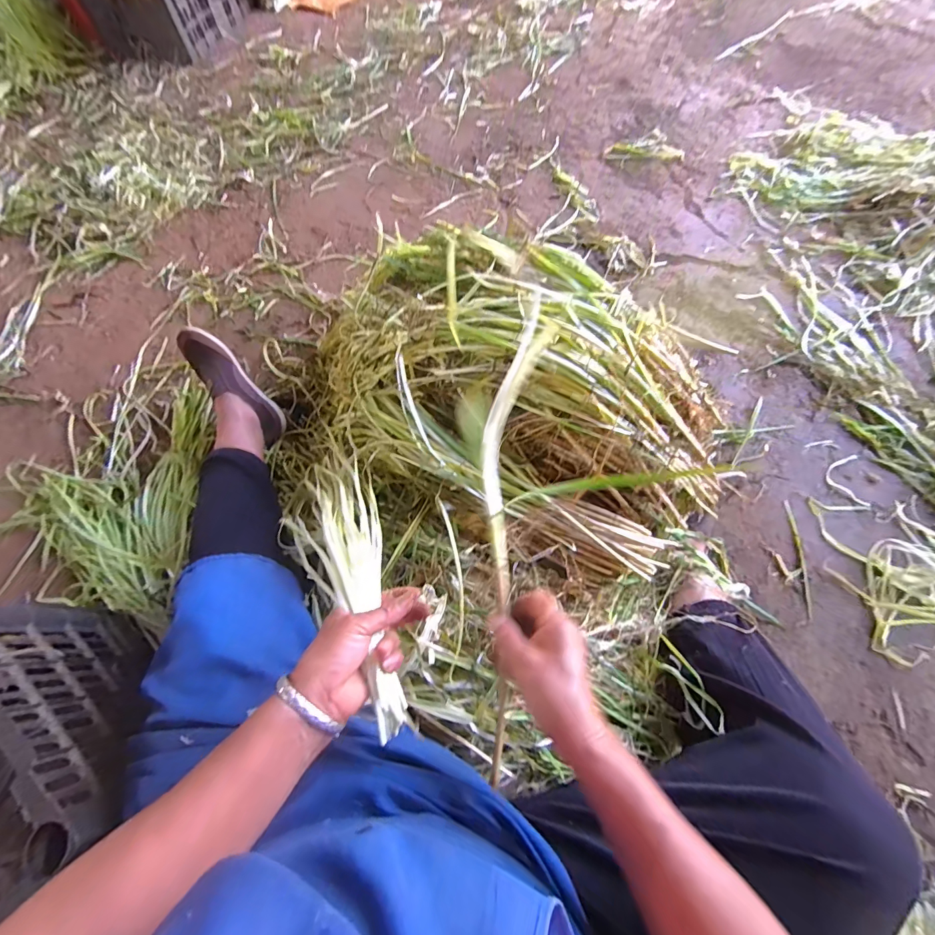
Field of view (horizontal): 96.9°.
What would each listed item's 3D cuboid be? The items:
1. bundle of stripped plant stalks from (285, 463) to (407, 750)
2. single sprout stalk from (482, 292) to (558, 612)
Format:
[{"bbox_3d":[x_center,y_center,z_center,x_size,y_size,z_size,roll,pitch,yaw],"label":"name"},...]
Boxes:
[{"bbox_3d":[-0.144,0.103,0.494,0.102,0.065,0.393,-23,43,-10],"label":"bundle of stripped plant stalks"},{"bbox_3d":[0.040,-0.020,0.419,0.058,0.014,0.304,9,86,28],"label":"single sprout stalk"}]

